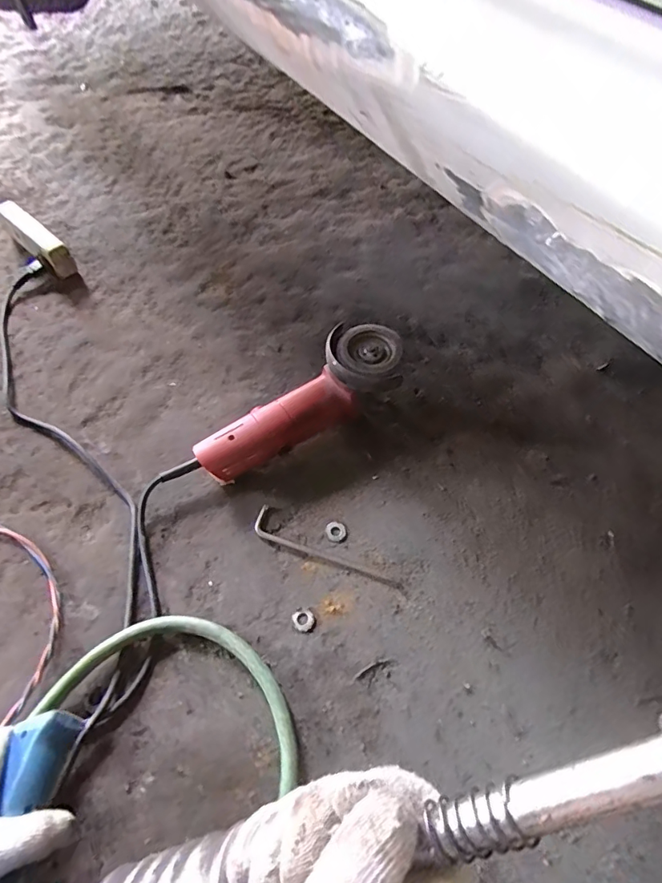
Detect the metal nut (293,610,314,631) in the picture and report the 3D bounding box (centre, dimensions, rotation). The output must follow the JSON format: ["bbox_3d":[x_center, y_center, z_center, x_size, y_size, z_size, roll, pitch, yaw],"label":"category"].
[{"bbox_3d":[-0.029,0.193,0.512,0.022,0.004,0.021,1,60,-2],"label":"metal nut"}]

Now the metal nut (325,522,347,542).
[{"bbox_3d":[0.006,0.107,0.569,0.023,0.004,0.025,1,60,-2],"label":"metal nut"}]

